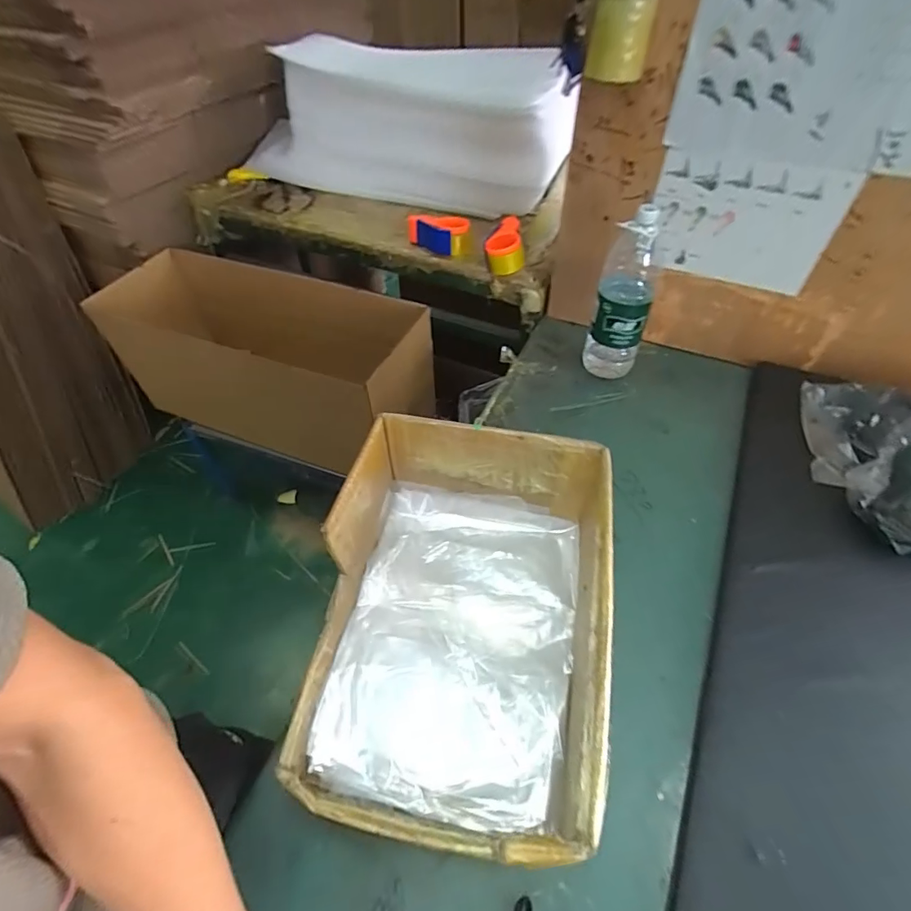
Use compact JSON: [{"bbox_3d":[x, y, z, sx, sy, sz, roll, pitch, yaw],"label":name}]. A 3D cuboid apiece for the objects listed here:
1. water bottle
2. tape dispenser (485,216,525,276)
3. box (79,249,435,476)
[{"bbox_3d":[0.317,-0.289,0.905,0.105,0.321,0.076,12,52,12],"label":"water bottle"},{"bbox_3d":[0.114,-0.485,1.101,0.087,0.076,0.125,2,50,5],"label":"tape dispenser"},{"bbox_3d":[-0.512,-0.254,1.273,0.859,0.327,0.324,14,52,14],"label":"box"}]

